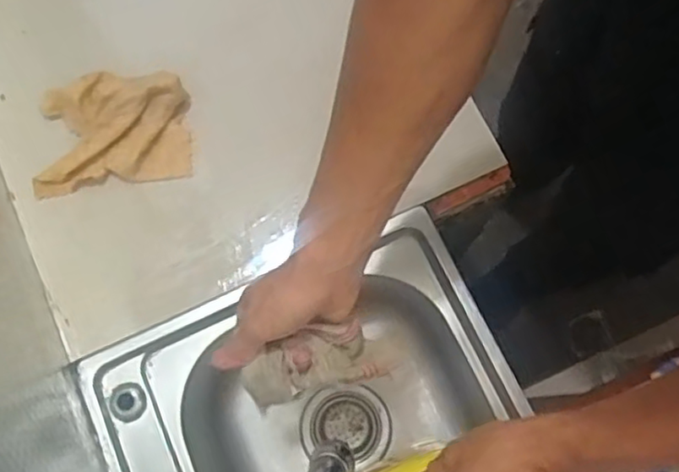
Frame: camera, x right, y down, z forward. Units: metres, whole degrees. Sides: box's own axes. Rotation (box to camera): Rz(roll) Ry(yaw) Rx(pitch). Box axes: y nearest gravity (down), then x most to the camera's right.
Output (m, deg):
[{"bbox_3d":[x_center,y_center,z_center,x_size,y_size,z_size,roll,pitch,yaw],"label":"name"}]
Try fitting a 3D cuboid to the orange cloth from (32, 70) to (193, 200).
[{"bbox_3d":[-0.249,-0.118,0.697,0.165,0.046,0.135,-3,76,0],"label":"orange cloth"}]

